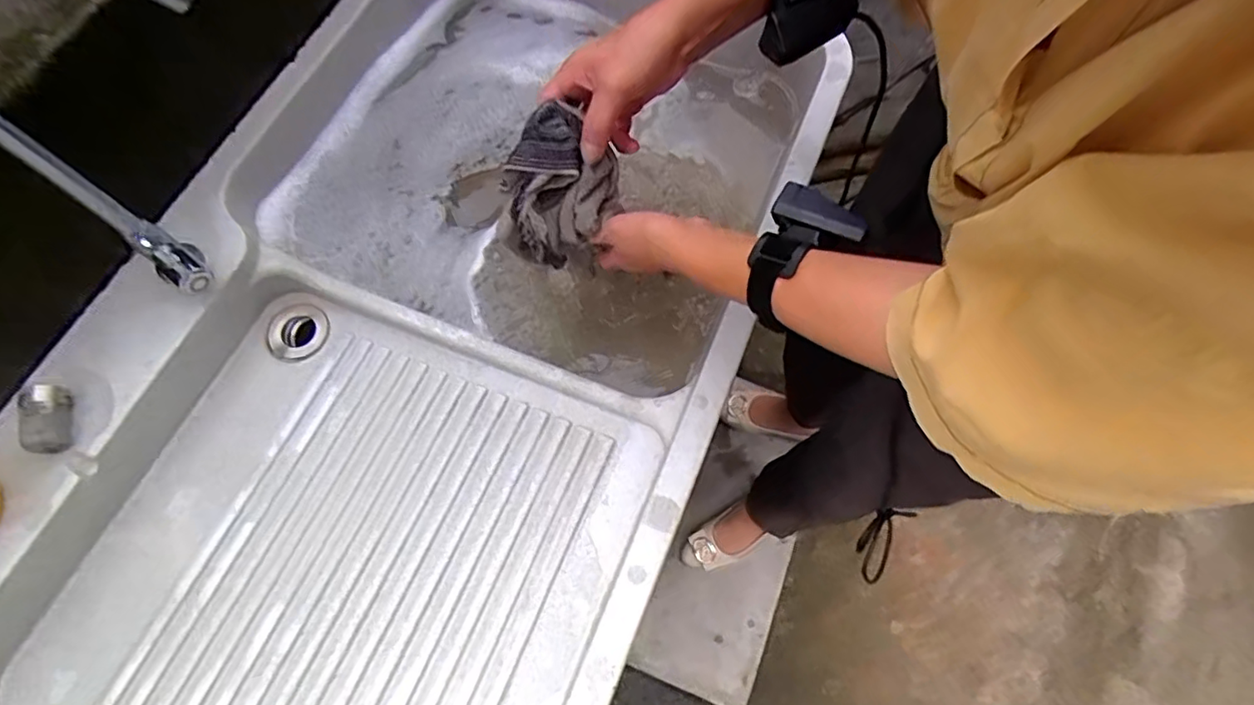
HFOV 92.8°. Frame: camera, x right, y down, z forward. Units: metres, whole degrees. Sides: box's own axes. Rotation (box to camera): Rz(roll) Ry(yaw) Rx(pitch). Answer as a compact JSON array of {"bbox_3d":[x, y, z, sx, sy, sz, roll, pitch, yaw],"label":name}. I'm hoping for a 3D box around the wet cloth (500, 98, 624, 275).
[{"bbox_3d":[-0.060,-0.118,0.514,0.088,0.161,0.066,-41,72,-17],"label":"wet cloth"}]

